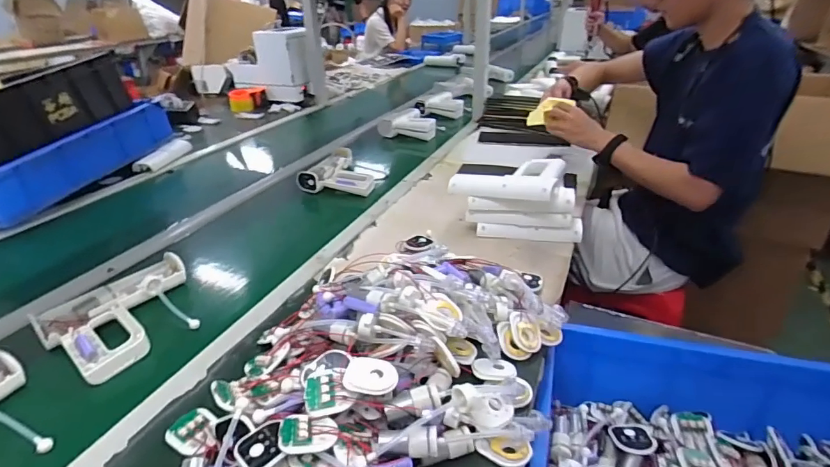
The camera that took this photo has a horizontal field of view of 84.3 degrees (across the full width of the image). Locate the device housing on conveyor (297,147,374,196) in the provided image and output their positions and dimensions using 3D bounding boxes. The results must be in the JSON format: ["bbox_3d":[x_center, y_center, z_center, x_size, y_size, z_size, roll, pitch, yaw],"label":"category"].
[{"bbox_3d":[-0.186,-0.167,1.198,0.188,0.049,0.229,2,29,6],"label":"device housing on conveyor"}]

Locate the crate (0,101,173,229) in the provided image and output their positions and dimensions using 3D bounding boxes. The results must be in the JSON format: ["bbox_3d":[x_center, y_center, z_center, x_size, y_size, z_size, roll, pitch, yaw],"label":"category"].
[{"bbox_3d":[-0.988,-0.208,1.196,0.381,0.116,0.581,5,30,11],"label":"crate"}]

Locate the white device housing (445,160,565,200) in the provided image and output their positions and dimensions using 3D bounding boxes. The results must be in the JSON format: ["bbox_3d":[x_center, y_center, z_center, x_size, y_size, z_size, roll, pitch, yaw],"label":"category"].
[{"bbox_3d":[0.192,-0.120,0.936,0.205,0.040,0.173,13,32,23],"label":"white device housing"}]

